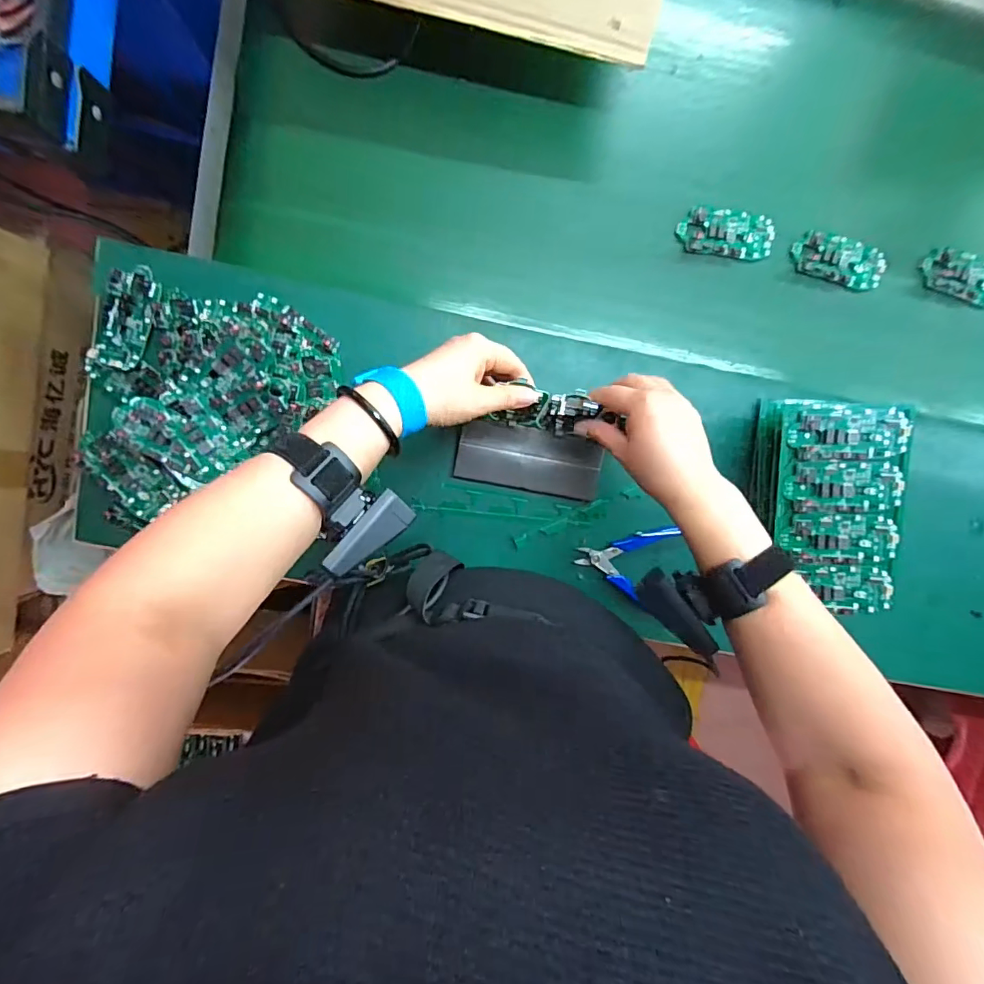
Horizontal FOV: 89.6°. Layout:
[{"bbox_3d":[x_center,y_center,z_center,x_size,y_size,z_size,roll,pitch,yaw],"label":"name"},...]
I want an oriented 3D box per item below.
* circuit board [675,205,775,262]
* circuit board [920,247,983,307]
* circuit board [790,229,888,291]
[{"bbox_3d":[0.242,-0.268,0.512,0.098,0.007,0.046,4,95,-3],"label":"circuit board"},{"bbox_3d":[0.511,-0.229,0.530,0.104,0.020,0.047,16,95,-4],"label":"circuit board"},{"bbox_3d":[0.366,-0.245,0.522,0.099,0.010,0.046,15,95,-4],"label":"circuit board"}]

